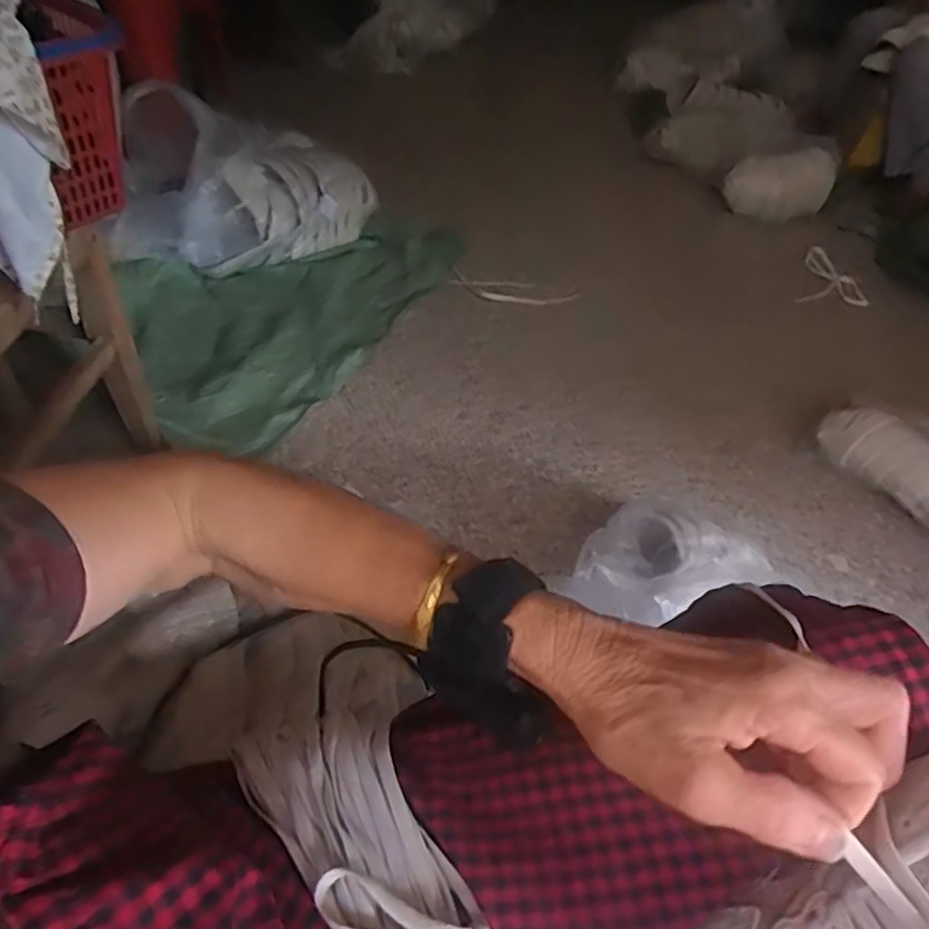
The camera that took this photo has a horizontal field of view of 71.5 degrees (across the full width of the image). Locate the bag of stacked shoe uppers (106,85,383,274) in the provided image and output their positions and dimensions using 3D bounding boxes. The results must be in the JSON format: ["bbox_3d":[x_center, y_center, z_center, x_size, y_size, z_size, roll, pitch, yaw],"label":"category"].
[{"bbox_3d":[-0.425,-0.569,1.298,0.536,0.293,0.262,-12,52,-19],"label":"bag of stacked shoe uppers"}]

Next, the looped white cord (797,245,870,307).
[{"bbox_3d":[0.944,-0.465,1.646,0.162,0.012,0.307,22,53,11],"label":"looped white cord"}]

